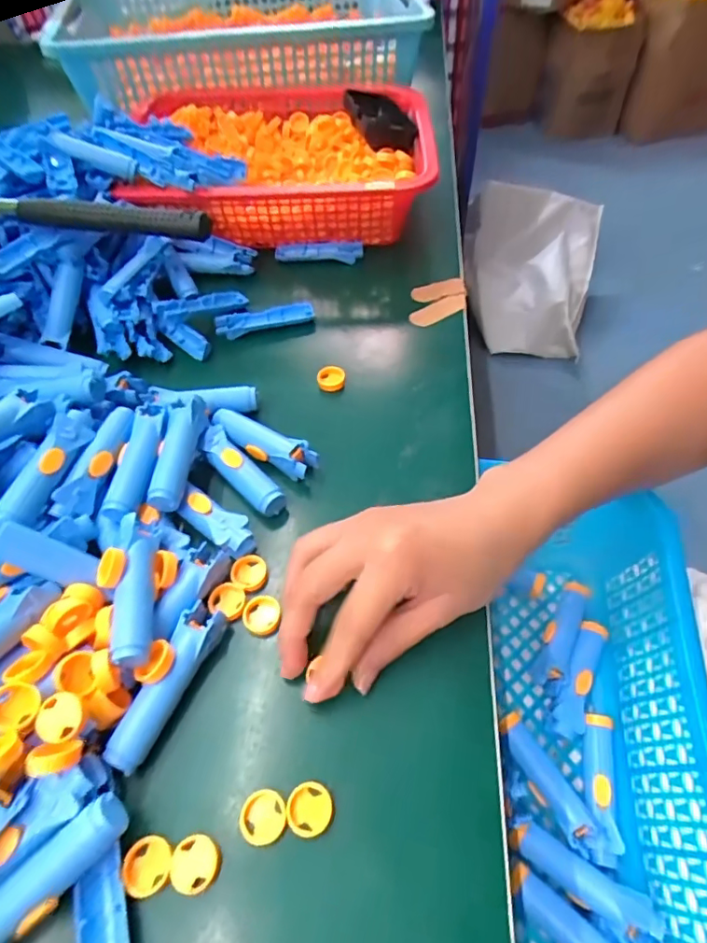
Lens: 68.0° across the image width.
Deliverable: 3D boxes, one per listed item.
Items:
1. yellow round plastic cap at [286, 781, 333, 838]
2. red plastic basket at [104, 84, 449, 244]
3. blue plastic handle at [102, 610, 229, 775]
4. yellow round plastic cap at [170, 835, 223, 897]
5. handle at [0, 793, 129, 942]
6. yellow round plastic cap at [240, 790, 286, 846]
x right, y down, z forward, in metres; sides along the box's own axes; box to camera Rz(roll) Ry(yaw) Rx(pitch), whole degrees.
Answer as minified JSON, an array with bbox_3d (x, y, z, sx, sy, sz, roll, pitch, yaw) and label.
[{"bbox_3d":[-0.019,0.146,0.227,0.019,0.004,0.020,-2,55,2],"label":"yellow round plastic cap"},{"bbox_3d":[-0.063,-0.281,0.482,0.252,0.072,0.204,-1,55,3],"label":"red plastic basket"},{"bbox_3d":[-0.089,0.102,0.251,0.017,0.018,0.076,21,59,17],"label":"blue plastic handle"},{"bbox_3d":[-0.065,0.162,0.216,0.020,0.004,0.019,10,56,10],"label":"yellow round plastic cap"},{"bbox_3d":[-0.119,0.159,0.203,0.070,0.024,0.020,-35,60,-19],"label":"handle"},{"bbox_3d":[-0.039,0.148,0.225,0.020,0.004,0.019,-2,55,2],"label":"yellow round plastic cap"}]

